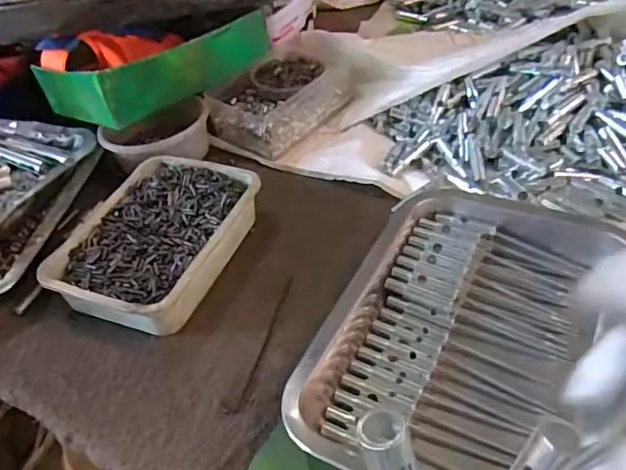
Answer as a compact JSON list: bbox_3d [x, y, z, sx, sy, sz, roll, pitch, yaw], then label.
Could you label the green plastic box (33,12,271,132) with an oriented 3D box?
[{"bbox_3d":[-0.174,-0.197,0.627,0.140,0.069,0.228,30,55,32],"label":"green plastic box"}]

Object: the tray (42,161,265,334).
[{"bbox_3d":[-0.133,0.002,0.487,0.128,0.039,0.181,13,47,19],"label":"tray"}]

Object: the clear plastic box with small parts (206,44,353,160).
[{"bbox_3d":[-0.038,-0.161,0.634,0.120,0.054,0.154,25,52,29],"label":"clear plastic box with small parts"}]

